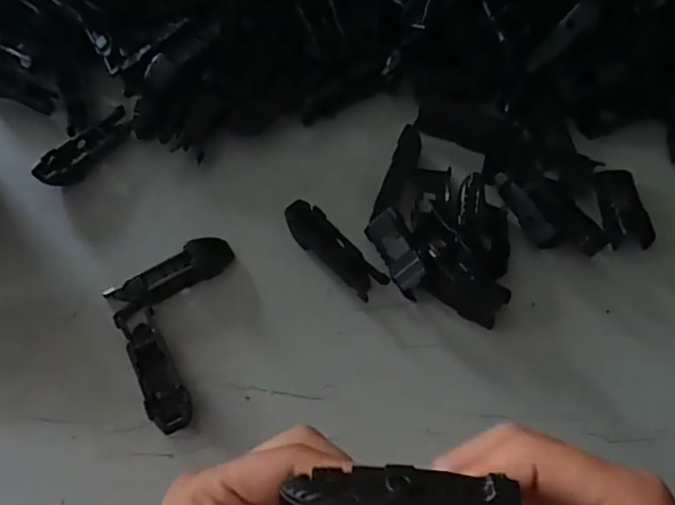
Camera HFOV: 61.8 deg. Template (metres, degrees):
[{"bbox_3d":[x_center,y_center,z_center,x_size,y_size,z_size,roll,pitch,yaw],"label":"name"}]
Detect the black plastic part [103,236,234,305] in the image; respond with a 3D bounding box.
[{"bbox_3d":[-0.092,0.012,0.317,0.070,0.013,0.021,-28,68,-16],"label":"black plastic part"}]

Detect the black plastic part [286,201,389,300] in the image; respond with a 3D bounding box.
[{"bbox_3d":[-0.003,-0.002,0.330,0.021,0.008,0.071,-39,71,-20],"label":"black plastic part"}]

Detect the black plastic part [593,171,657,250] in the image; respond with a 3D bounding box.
[{"bbox_3d":[0.179,-0.029,0.356,0.025,0.010,0.053,-2,63,-5],"label":"black plastic part"}]

